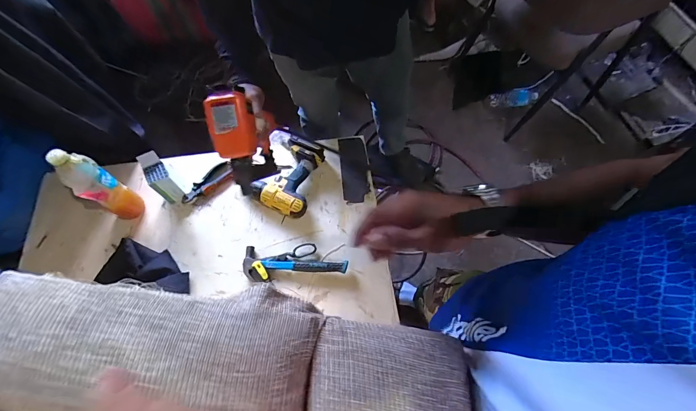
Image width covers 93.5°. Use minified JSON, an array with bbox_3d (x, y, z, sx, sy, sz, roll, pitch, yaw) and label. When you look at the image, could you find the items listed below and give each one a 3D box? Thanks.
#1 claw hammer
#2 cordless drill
[{"bbox_3d":[-0.142,0.170,0.851,0.271,0.045,0.091,8,67,4],"label":"claw hammer"},{"bbox_3d":[-0.175,-0.090,0.936,0.182,0.073,0.211,22,69,10],"label":"cordless drill"}]

